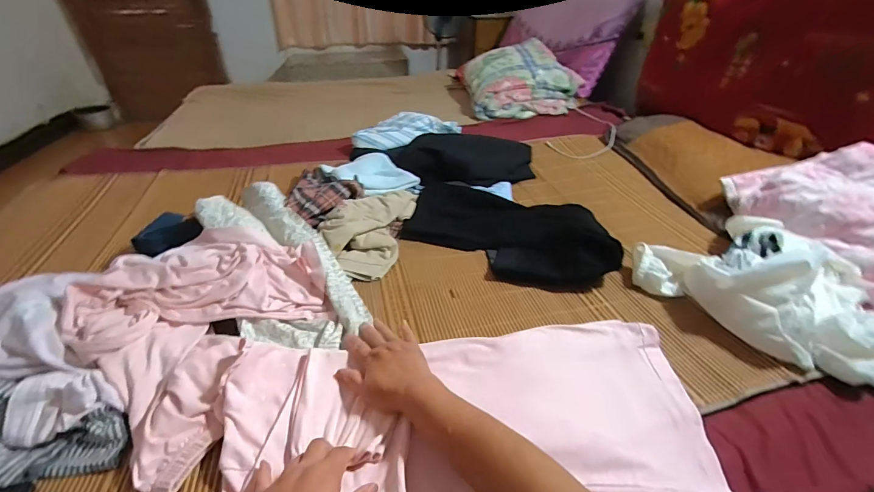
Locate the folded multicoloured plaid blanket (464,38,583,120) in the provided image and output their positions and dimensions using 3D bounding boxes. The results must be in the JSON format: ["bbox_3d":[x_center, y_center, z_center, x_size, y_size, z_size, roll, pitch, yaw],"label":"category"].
[{"bbox_3d":[0.385,-0.739,1.659,0.499,0.206,0.423,-3,36,-5],"label":"folded multicoloured plaid blanket"}]

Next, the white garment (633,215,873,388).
[{"bbox_3d":[0.584,0.059,0.636,0.269,0.120,0.397,-18,39,-24],"label":"white garment"}]

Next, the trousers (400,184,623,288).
[{"bbox_3d":[0.149,-0.049,0.825,0.469,0.070,0.233,15,38,20],"label":"trousers"}]

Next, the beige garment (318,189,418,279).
[{"bbox_3d":[-0.153,-0.052,0.827,0.159,0.081,0.298,6,36,9],"label":"beige garment"}]

